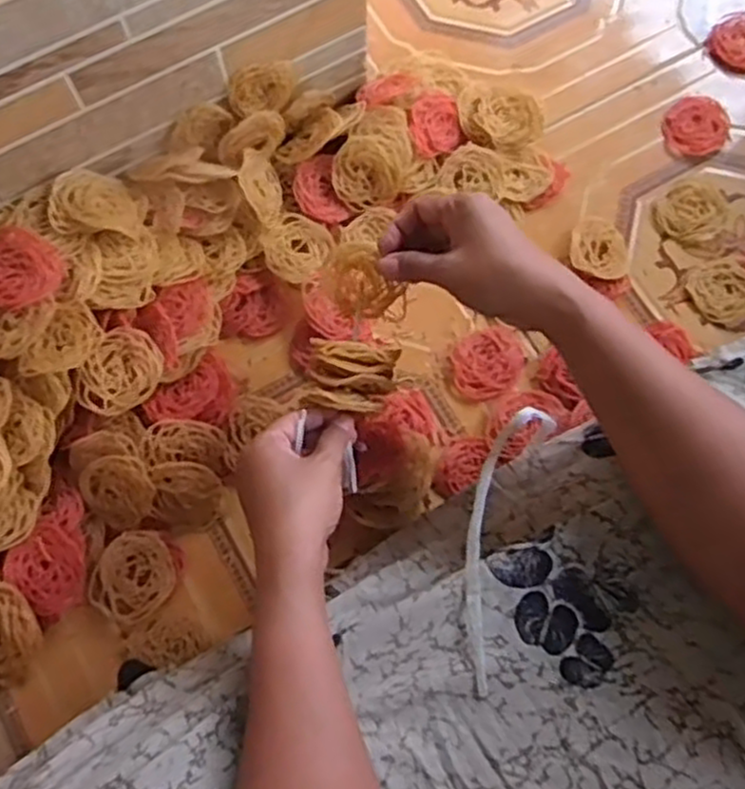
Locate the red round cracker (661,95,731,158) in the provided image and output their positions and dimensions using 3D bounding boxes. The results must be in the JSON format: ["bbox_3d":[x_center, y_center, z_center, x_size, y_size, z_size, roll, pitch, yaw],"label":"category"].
[{"bbox_3d":[0.301,-0.250,0.708,0.057,0.008,0.066,20,73,8],"label":"red round cracker"}]

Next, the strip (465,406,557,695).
[{"bbox_3d":[0.086,0.082,0.511,0.047,0.073,0.224,18,54,7],"label":"strip"}]

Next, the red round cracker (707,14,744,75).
[{"bbox_3d":[0.357,-0.340,0.732,0.059,0.012,0.078,32,75,11],"label":"red round cracker"}]

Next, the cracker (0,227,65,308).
[{"bbox_3d":[-0.257,-0.093,0.550,0.061,0.016,0.060,0,73,-1],"label":"cracker"}]

